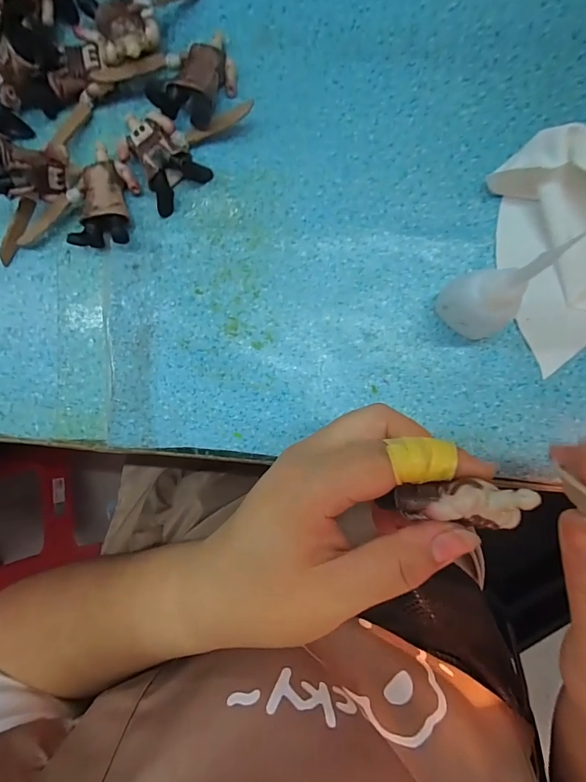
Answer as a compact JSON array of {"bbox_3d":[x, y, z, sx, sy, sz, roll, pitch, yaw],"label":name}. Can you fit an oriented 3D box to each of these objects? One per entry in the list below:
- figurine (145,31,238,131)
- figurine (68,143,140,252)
[{"bbox_3d":[-0.054,-0.184,0.233,0.035,0.022,0.057,30,92,3],"label":"figurine"},{"bbox_3d":[-0.112,-0.116,0.237,0.035,0.020,0.058,-1,90,3],"label":"figurine"}]

